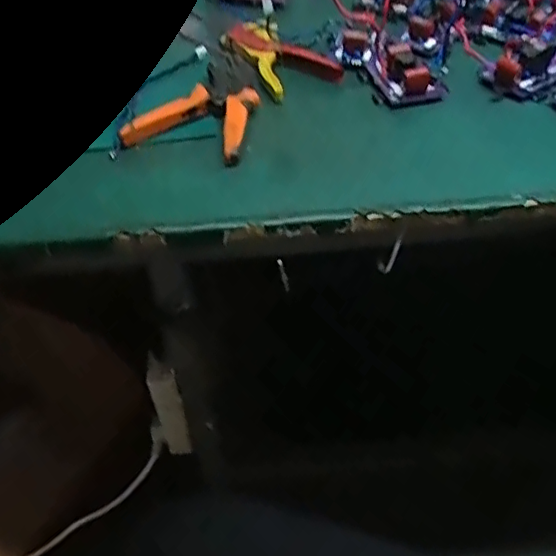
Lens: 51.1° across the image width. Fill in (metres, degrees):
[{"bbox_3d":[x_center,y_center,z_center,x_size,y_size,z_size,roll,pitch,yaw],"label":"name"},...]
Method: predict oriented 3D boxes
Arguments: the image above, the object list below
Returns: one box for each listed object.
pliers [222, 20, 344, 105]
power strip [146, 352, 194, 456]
[{"bbox_3d":[-0.005,-0.275,0.711,0.090,0.018,0.170,-23,49,-18],"label":"pliers"},{"bbox_3d":[-0.138,0.167,0.739,0.032,0.169,0.041,-19,48,-14],"label":"power strip"}]

